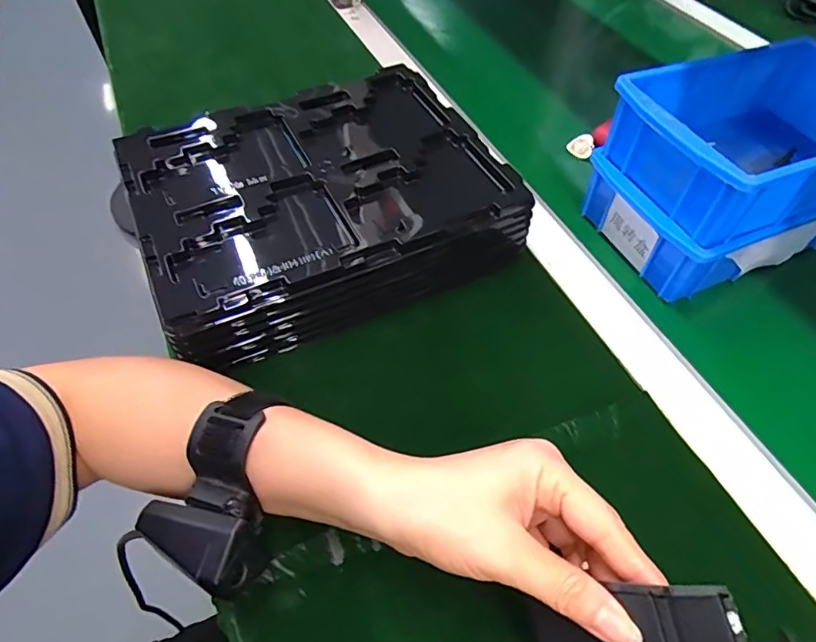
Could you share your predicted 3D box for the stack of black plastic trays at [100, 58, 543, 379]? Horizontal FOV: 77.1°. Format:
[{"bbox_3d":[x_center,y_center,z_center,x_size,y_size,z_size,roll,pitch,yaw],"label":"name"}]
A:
[{"bbox_3d":[-0.070,-0.102,0.411,0.276,0.054,0.217,-23,58,-17],"label":"stack of black plastic trays"}]

